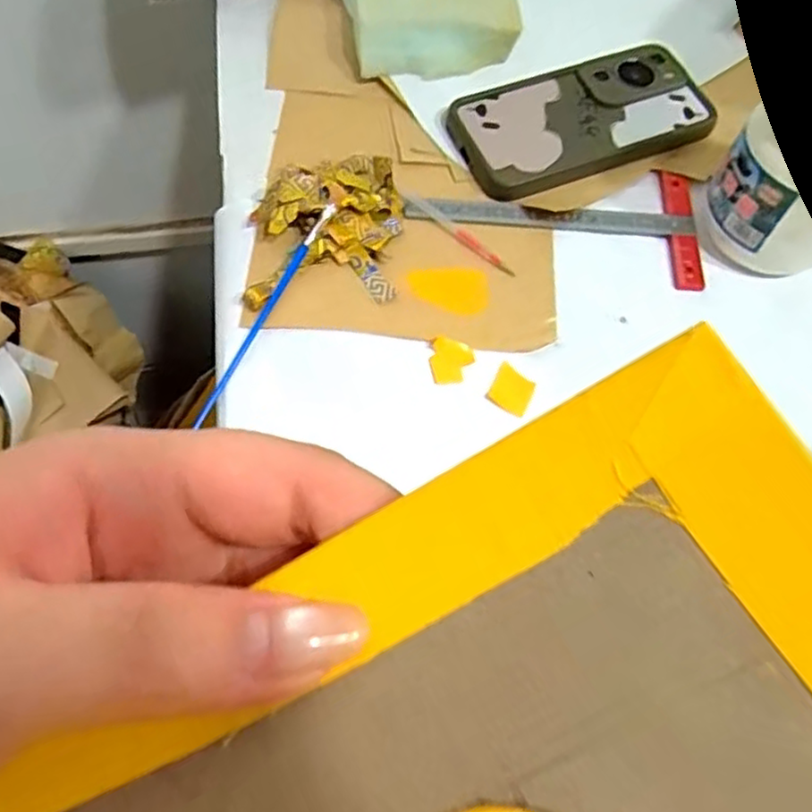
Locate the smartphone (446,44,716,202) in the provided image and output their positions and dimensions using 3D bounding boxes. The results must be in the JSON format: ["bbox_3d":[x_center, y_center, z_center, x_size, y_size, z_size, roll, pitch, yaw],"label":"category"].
[{"bbox_3d":[0.111,-0.182,0.433,0.161,0.009,0.081,-23,66,-14],"label":"smartphone"}]

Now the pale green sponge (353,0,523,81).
[{"bbox_3d":[0.018,-0.246,0.444,0.105,0.038,0.056,-3,63,-5],"label":"pale green sponge"}]

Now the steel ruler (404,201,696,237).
[{"bbox_3d":[0.085,-0.110,0.406,0.167,0.004,0.015,3,75,-2],"label":"steel ruler"}]

